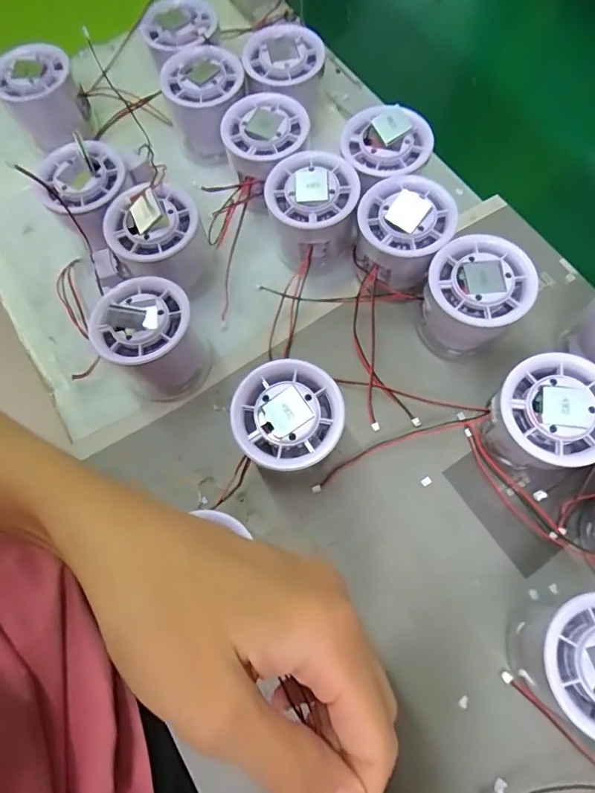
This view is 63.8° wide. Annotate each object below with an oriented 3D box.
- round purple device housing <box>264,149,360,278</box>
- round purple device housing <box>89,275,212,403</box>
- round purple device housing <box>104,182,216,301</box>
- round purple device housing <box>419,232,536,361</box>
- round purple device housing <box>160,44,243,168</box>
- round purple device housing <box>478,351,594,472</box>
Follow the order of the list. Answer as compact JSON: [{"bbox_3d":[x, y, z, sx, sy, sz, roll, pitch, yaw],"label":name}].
[{"bbox_3d":[0.010,-0.117,0.312,0.054,0.054,0.056,-1,69,2],"label":"round purple device housing"},{"bbox_3d":[-0.087,-0.036,0.285,0.055,0.072,0.059,-1,69,2],"label":"round purple device housing"},{"bbox_3d":[-0.087,-0.099,0.306,0.056,0.058,0.055,-1,69,2],"label":"round purple device housing"},{"bbox_3d":[0.103,-0.056,0.288,0.054,0.059,0.054,-1,69,2],"label":"round purple device housing"},{"bbox_3d":[-0.065,-0.209,0.355,0.053,0.062,0.056,-1,69,2],"label":"round purple device housing"},{"bbox_3d":[0.133,0.015,0.261,0.053,0.059,0.055,-1,69,2],"label":"round purple device housing"}]

